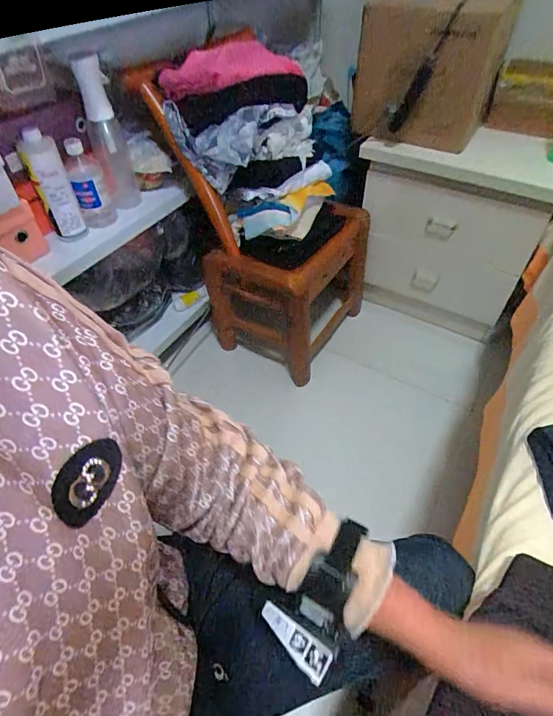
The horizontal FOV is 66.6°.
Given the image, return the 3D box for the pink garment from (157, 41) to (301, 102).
[{"bbox_3d":[-0.082,-0.579,0.832,0.160,0.061,0.264,31,57,25],"label":"pink garment"}]

